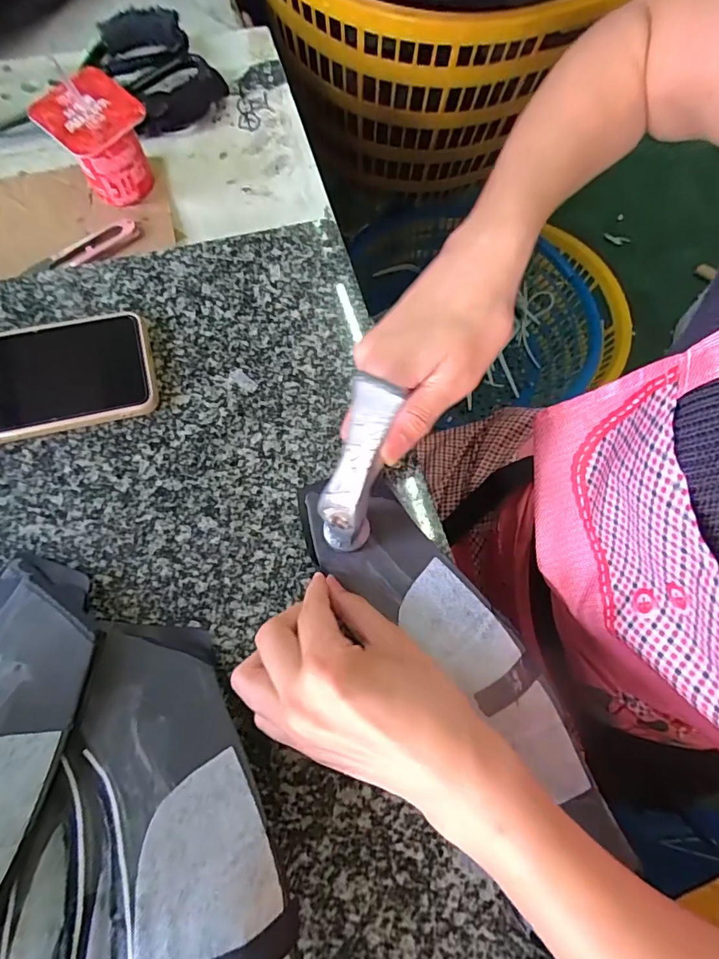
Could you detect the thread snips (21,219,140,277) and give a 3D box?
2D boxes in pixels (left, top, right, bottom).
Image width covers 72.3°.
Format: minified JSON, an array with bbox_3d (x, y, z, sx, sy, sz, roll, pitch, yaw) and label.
[{"bbox_3d":[-0.217,-0.179,0.383,0.090,0.006,0.026,-29,79,-11],"label":"thread snips"}]

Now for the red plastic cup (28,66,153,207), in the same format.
[{"bbox_3d":[-0.197,-0.257,0.376,0.062,0.068,0.057,-40,81,-12],"label":"red plastic cup"}]

